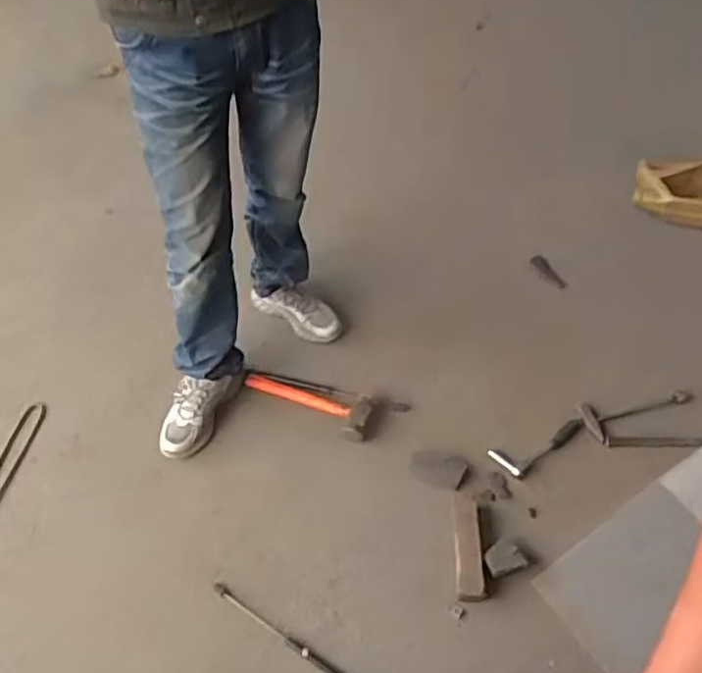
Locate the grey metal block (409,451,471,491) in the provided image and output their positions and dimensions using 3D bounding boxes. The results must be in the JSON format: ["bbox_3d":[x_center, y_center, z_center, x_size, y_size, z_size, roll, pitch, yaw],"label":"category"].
[{"bbox_3d":[0.186,0.278,1.401,0.122,0.048,0.066,3,51,6],"label":"grey metal block"}]

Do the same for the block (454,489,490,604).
[{"bbox_3d":[0.227,0.396,1.286,0.058,0.031,0.219,-1,51,3],"label":"block"}]

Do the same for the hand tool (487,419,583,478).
[{"bbox_3d":[0.411,0.243,1.440,0.220,0.024,0.073,-19,52,-11],"label":"hand tool"}]

